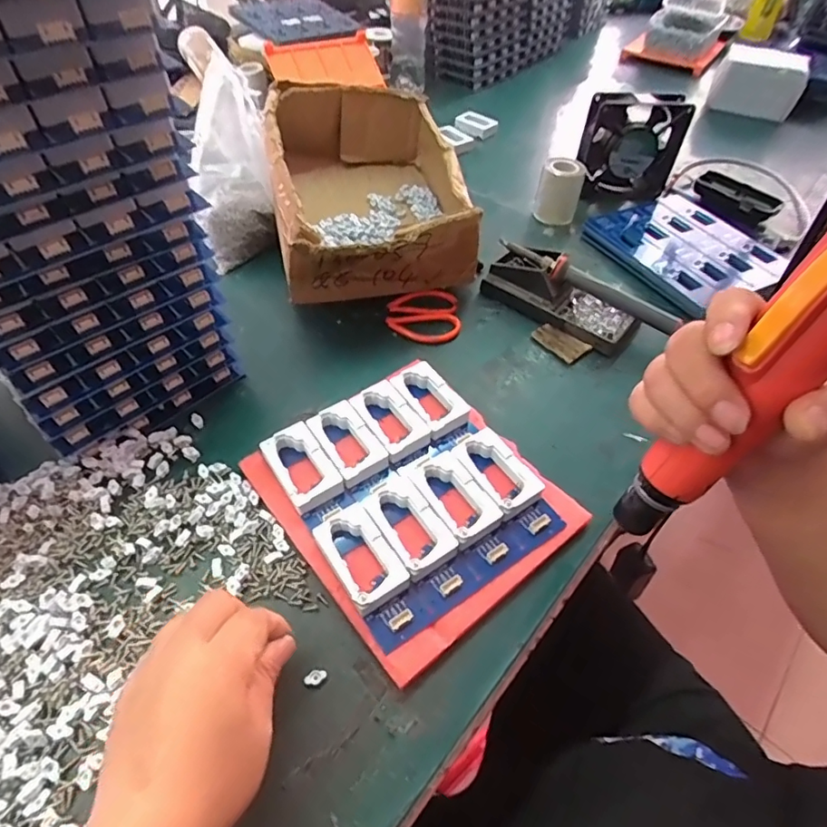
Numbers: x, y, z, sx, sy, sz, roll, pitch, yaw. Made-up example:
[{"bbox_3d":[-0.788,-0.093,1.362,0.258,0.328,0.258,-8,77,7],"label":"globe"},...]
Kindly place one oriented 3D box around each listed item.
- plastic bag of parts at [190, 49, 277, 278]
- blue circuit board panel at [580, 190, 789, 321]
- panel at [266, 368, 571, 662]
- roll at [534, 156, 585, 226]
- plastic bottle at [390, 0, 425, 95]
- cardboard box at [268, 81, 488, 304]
[{"bbox_3d":[-0.212,-0.286,0.590,0.091,0.158,0.162,-16,55,-15],"label":"plastic bag of parts"},{"bbox_3d":[0.321,-0.198,0.619,0.160,0.028,0.189,-25,56,-21],"label":"blue circuit board panel"},{"bbox_3d":[-0.004,0.054,0.404,0.162,0.029,0.185,-28,57,-23],"label":"panel"},{"bbox_3d":[0.181,-0.279,0.651,0.043,0.065,0.043,1,50,-1],"label":"roll"},{"bbox_3d":[-0.008,-0.684,0.885,0.066,0.227,0.066,-5,51,-6],"label":"plastic bottle"},{"bbox_3d":[-0.049,-0.246,0.583,0.203,0.112,0.273,-10,53,-11],"label":"cardboard box"}]

